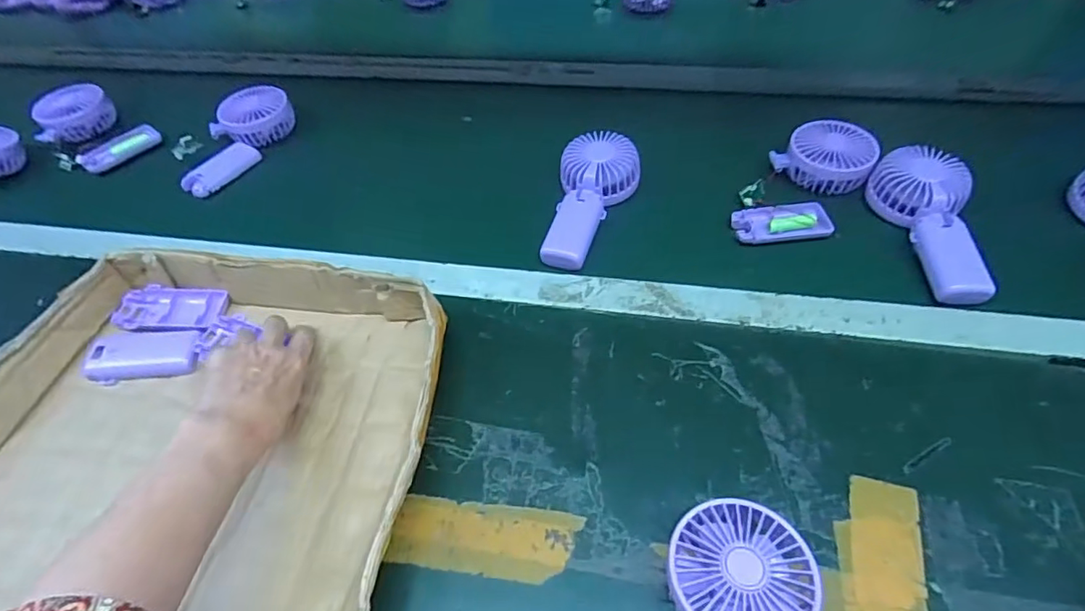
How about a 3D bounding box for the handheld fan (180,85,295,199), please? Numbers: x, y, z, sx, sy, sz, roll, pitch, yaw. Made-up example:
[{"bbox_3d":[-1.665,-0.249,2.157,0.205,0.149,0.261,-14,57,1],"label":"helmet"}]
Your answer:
[{"bbox_3d":[-0.397,-0.209,0.705,0.072,0.045,0.172,16,67,16],"label":"handheld fan"}]

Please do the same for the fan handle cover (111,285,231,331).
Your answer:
[{"bbox_3d":[-0.348,0.003,0.519,0.095,0.016,0.047,-2,51,3],"label":"fan handle cover"}]

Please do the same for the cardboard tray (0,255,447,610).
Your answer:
[{"bbox_3d":[-0.276,0.125,0.397,0.371,0.066,0.391,3,52,7],"label":"cardboard tray"}]

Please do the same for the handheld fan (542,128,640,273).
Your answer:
[{"bbox_3d":[0.055,-0.113,0.576,0.084,0.040,0.170,6,52,9],"label":"handheld fan"}]

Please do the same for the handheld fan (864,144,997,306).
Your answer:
[{"bbox_3d":[0.370,-0.086,0.521,0.077,0.036,0.173,4,52,8],"label":"handheld fan"}]

